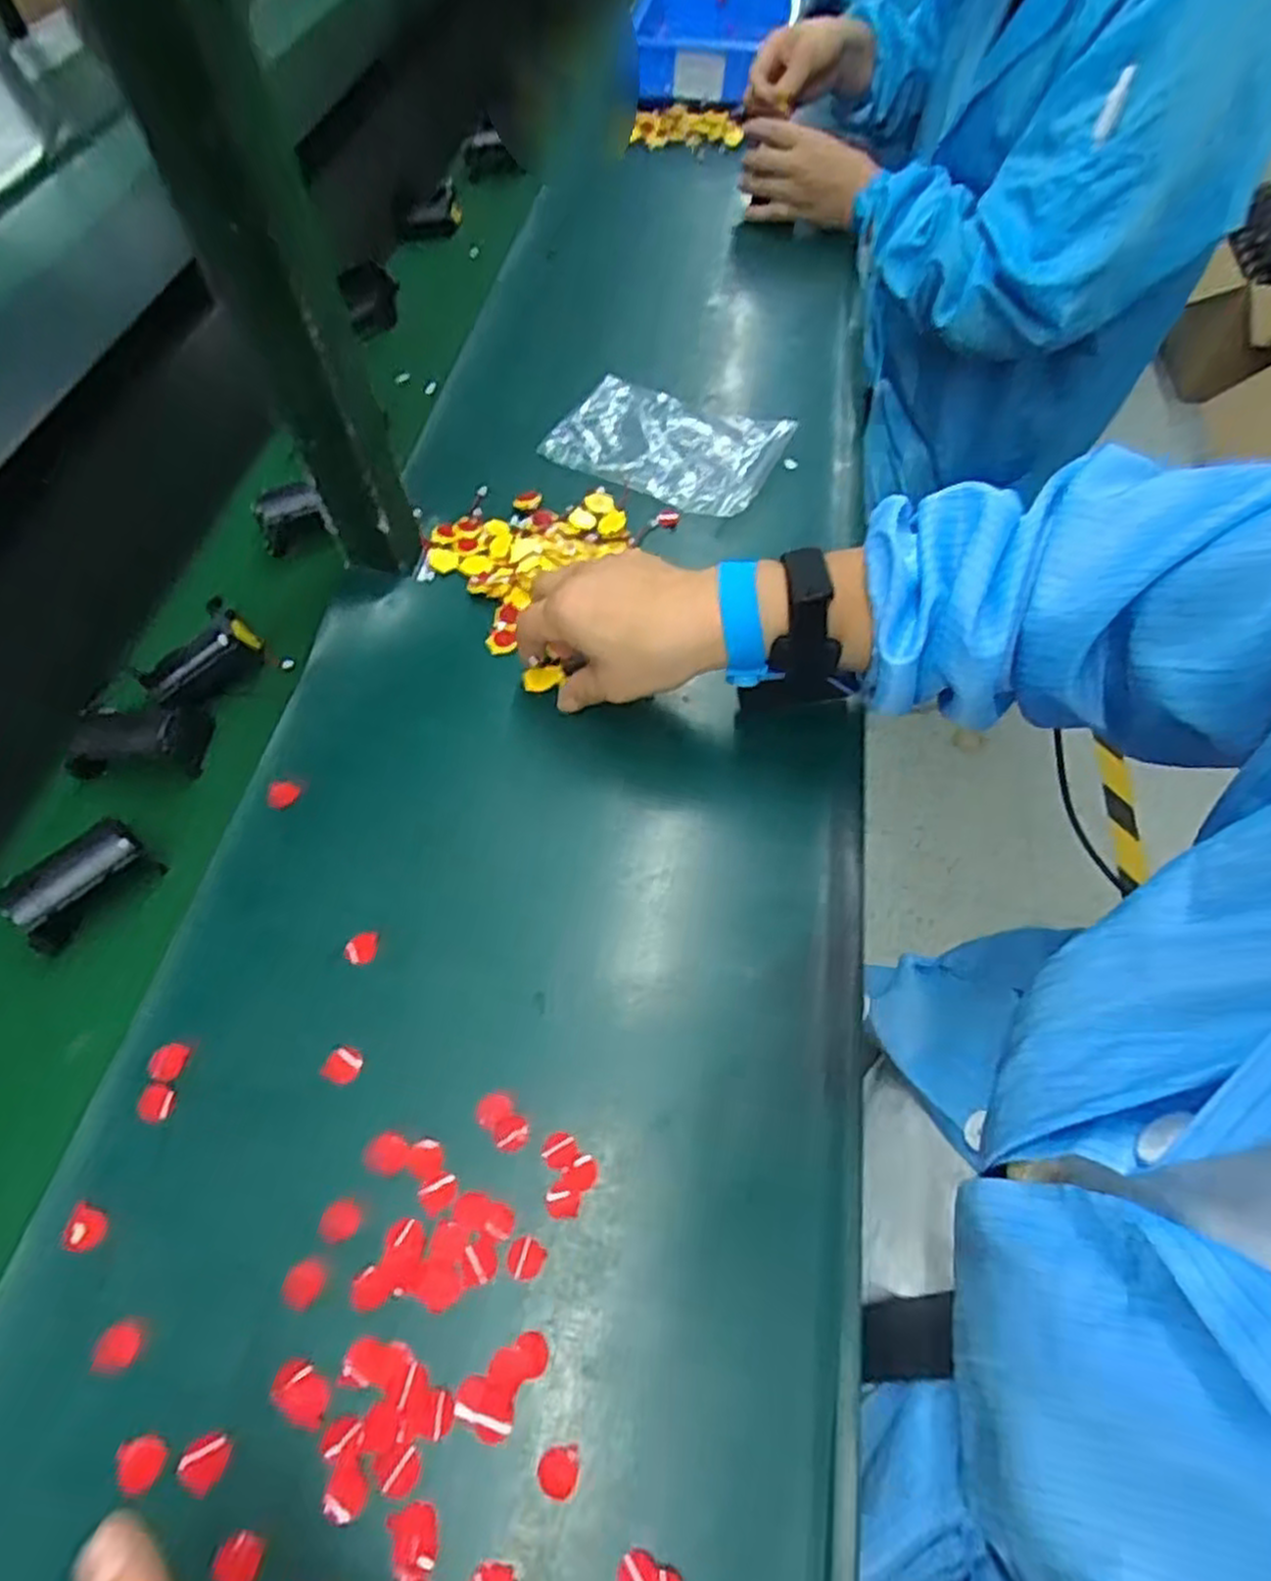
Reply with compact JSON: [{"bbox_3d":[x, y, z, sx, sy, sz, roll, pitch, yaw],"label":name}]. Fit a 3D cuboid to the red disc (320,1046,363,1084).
[{"bbox_3d":[-0.140,0.131,0.373,0.017,0.004,0.017,-1,58,2],"label":"red disc"}]

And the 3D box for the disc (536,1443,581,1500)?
[{"bbox_3d":[-0.030,0.260,0.298,0.015,0.004,0.016,-1,58,2],"label":"disc"}]

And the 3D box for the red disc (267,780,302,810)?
[{"bbox_3d":[-0.205,0.003,0.456,0.018,0.006,0.017,-1,58,2],"label":"red disc"}]

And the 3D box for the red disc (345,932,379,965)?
[{"bbox_3d":[-0.143,0.082,0.407,0.016,0.004,0.018,-8,58,-2],"label":"red disc"}]

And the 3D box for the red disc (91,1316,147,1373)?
[{"bbox_3d":[-0.211,0.226,0.318,0.020,0.004,0.017,-4,57,0],"label":"red disc"}]

